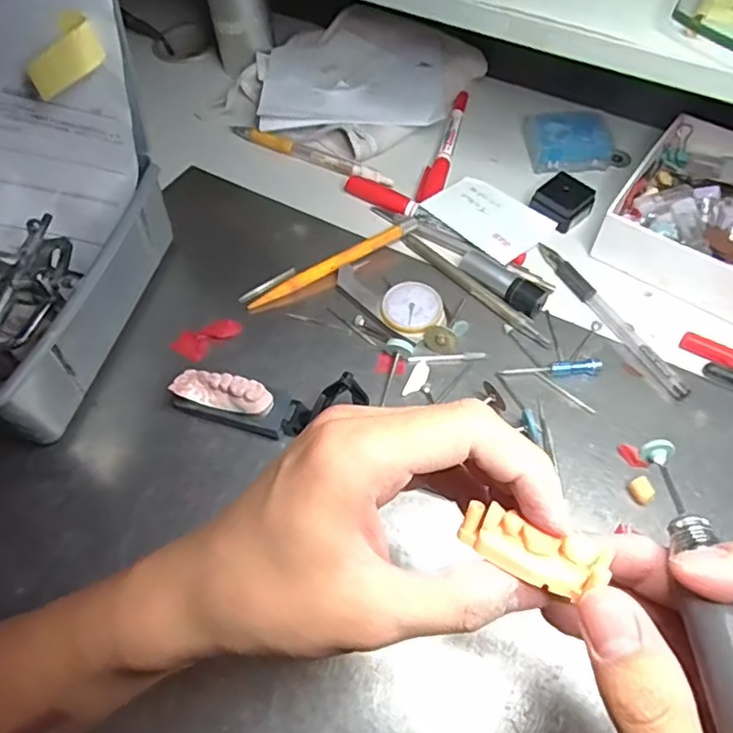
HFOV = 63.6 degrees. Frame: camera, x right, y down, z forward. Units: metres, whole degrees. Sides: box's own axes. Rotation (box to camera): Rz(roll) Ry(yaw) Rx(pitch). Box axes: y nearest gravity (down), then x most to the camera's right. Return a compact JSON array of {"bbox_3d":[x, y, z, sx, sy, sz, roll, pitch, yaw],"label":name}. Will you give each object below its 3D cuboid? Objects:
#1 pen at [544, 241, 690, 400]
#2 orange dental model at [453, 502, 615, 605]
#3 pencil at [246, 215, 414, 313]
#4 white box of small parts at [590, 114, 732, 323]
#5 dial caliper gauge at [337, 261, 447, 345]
[{"bbox_3d":[0.152,-0.033,0.370,0.013,0.007,0.132,-25,61,-13],"label":"pen"},{"bbox_3d":[0.051,0.057,0.184,0.042,0.012,0.018,19,91,17],"label":"orange dental model"},{"bbox_3d":[-0.020,-0.069,0.394,0.126,0.012,0.012,-27,61,-14],"label":"pencil"},{"bbox_3d":[0.239,-0.100,0.392,0.126,0.035,0.137,34,65,20],"label":"white box of small parts"},{"bbox_3d":[0.016,-0.046,0.377,0.039,0.011,0.075,-37,64,-19],"label":"dial caliper gauge"}]

